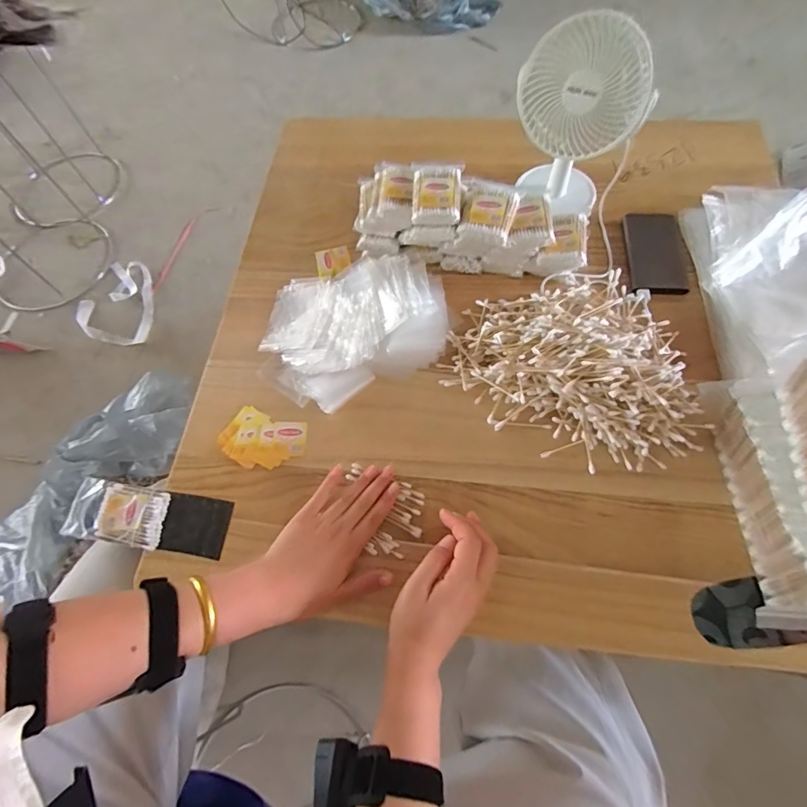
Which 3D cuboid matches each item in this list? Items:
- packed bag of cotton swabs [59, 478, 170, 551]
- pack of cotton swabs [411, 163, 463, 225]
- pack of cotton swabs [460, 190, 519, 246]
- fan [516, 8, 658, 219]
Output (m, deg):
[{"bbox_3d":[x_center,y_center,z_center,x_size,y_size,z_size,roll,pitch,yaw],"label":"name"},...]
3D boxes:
[{"bbox_3d":[-0.317,0.121,0.501,0.110,0.011,0.063,7,66,7],"label":"packed bag of cotton swabs"},{"bbox_3d":[0.041,-0.254,0.548,0.060,0.020,0.079,0,66,4],"label":"pack of cotton swabs"},{"bbox_3d":[0.102,-0.222,0.546,0.060,0.026,0.068,13,67,9],"label":"pack of cotton swabs"},{"bbox_3d":[0.215,-0.350,0.572,0.151,0.229,0.093,20,68,12],"label":"fan"}]

